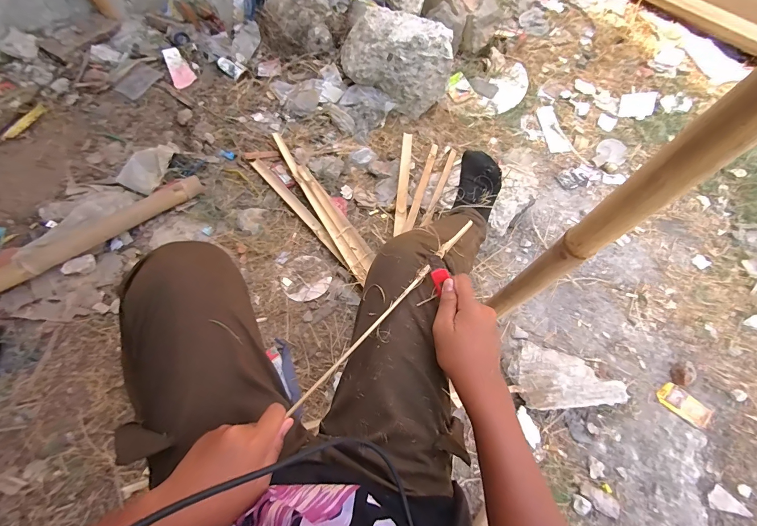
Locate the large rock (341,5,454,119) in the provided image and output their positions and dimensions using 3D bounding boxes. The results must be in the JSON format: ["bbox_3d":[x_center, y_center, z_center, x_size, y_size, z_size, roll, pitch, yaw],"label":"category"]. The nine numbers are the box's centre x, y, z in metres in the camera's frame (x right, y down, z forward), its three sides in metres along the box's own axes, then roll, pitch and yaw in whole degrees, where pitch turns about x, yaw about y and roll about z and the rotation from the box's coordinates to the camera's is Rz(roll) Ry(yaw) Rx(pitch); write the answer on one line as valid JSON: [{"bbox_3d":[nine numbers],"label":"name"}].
[{"bbox_3d":[0.048,-0.648,1.089,0.328,0.213,0.243,3,66,-2],"label":"large rock"}]

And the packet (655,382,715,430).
[{"bbox_3d":[0.728,0.337,0.826,0.062,0.011,0.097,-38,46,-12],"label":"packet"}]

